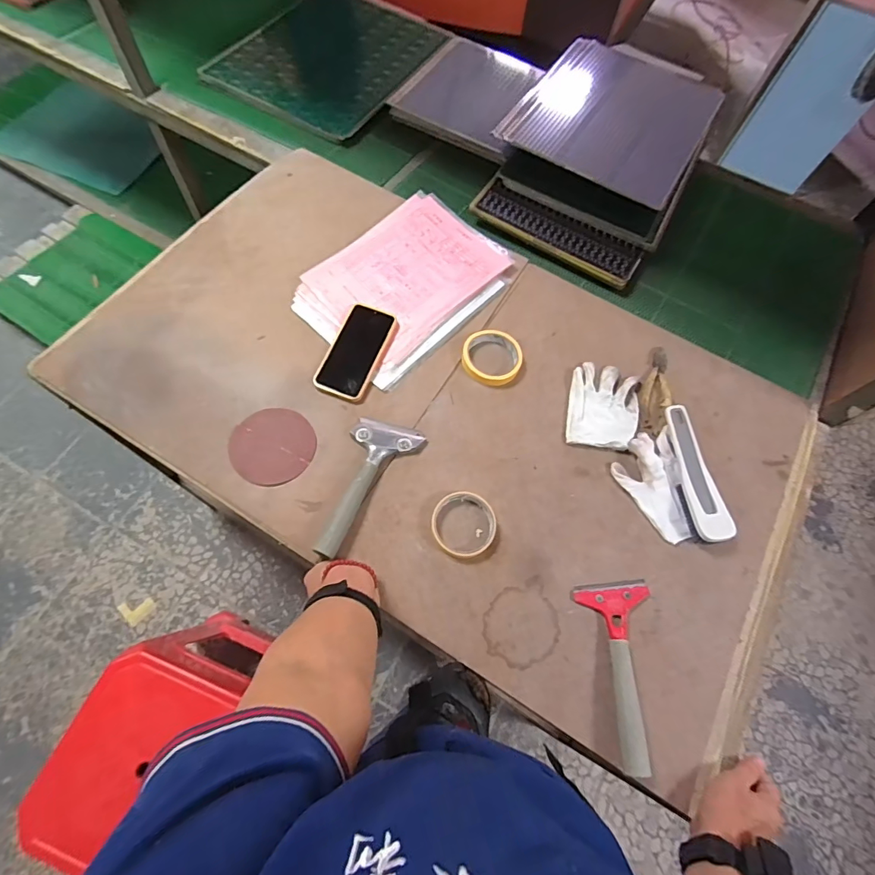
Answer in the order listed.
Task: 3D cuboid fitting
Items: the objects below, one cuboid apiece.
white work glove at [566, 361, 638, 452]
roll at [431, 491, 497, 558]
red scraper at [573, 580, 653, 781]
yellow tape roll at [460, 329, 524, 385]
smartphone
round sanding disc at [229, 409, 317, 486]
[{"bbox_3d":[0.260,-0.050,0.712,0.104,0.016,0.144,13,67,2],"label":"white work glove"},{"bbox_3d":[0.037,0.118,0.618,0.087,0.019,0.087,1,67,-3],"label":"roll"},{"bbox_3d":[0.241,0.279,0.554,0.093,0.027,0.201,-5,67,-6],"label":"red scraper"},{"bbox_3d":[0.088,-0.129,0.730,0.097,0.019,0.090,1,67,-3],"label":"yellow tape roll"},{"bbox_3d":[-0.126,-0.134,0.716,0.081,0.017,0.165,19,67,4],"label":"smartphone"},{"bbox_3d":[-0.237,0.011,0.656,0.114,0.004,0.112,1,68,-4],"label":"round sanding disc"}]

